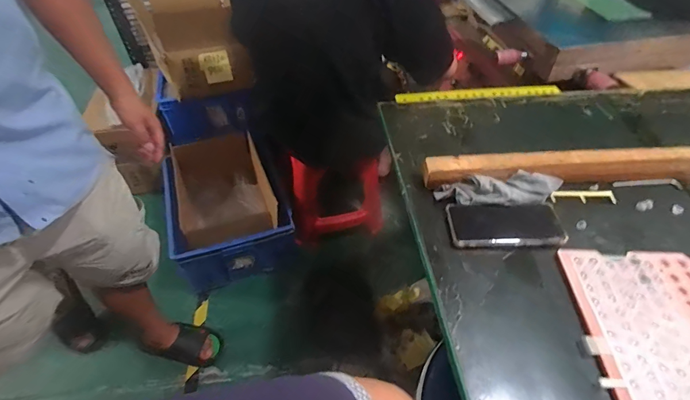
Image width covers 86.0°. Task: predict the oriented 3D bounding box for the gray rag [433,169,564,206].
[{"bbox_3d":[0.248,-0.013,0.594,0.195,0.033,0.050,-4,49,-4],"label":"gray rag"}]

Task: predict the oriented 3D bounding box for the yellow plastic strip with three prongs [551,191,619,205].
[{"bbox_3d":[0.398,-0.005,0.616,0.110,0.006,0.022,-1,48,-2],"label":"yellow plastic strip with three prongs"}]

